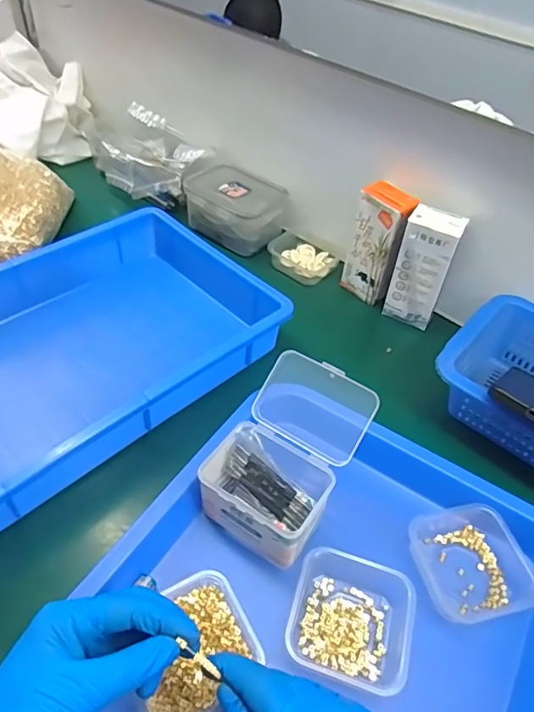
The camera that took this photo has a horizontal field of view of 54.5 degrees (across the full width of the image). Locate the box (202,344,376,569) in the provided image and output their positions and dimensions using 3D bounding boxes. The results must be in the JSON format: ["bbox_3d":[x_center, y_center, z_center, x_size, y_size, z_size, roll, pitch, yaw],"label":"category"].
[{"bbox_3d":[0.018,0.076,0.425,0.097,0.088,0.149,28,50,19],"label":"box"}]

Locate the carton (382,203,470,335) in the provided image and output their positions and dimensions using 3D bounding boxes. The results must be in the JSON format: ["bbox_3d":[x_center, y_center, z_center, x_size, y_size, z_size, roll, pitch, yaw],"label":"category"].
[{"bbox_3d":[0.171,-0.094,0.573,0.055,0.131,0.033,25,49,17],"label":"carton"}]

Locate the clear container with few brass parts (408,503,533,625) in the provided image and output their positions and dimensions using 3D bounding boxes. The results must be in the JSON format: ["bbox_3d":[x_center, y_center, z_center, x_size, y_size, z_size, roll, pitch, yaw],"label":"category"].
[{"bbox_3d":[0.156,0.161,0.404,0.077,0.030,0.079,-9,49,-14],"label":"clear container with few brass parts"}]

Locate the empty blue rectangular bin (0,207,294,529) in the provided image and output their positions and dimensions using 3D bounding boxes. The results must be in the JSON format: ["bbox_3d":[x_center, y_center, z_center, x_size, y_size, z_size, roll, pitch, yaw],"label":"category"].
[{"bbox_3d":[-0.185,-0.005,0.509,0.359,0.078,0.239,-34,58,-31],"label":"empty blue rectangular bin"}]

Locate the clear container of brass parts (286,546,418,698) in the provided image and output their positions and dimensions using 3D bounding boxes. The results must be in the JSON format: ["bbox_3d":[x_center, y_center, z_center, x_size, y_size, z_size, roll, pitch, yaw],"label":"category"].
[{"bbox_3d":[0.060,0.184,0.369,0.081,0.035,0.084,17,48,10],"label":"clear container of brass parts"}]

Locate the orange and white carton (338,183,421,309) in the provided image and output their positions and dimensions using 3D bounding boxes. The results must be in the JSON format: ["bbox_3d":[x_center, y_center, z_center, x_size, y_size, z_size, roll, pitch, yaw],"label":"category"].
[{"bbox_3d":[0.129,-0.125,0.596,0.033,0.130,0.063,-34,58,-31],"label":"orange and white carton"}]

